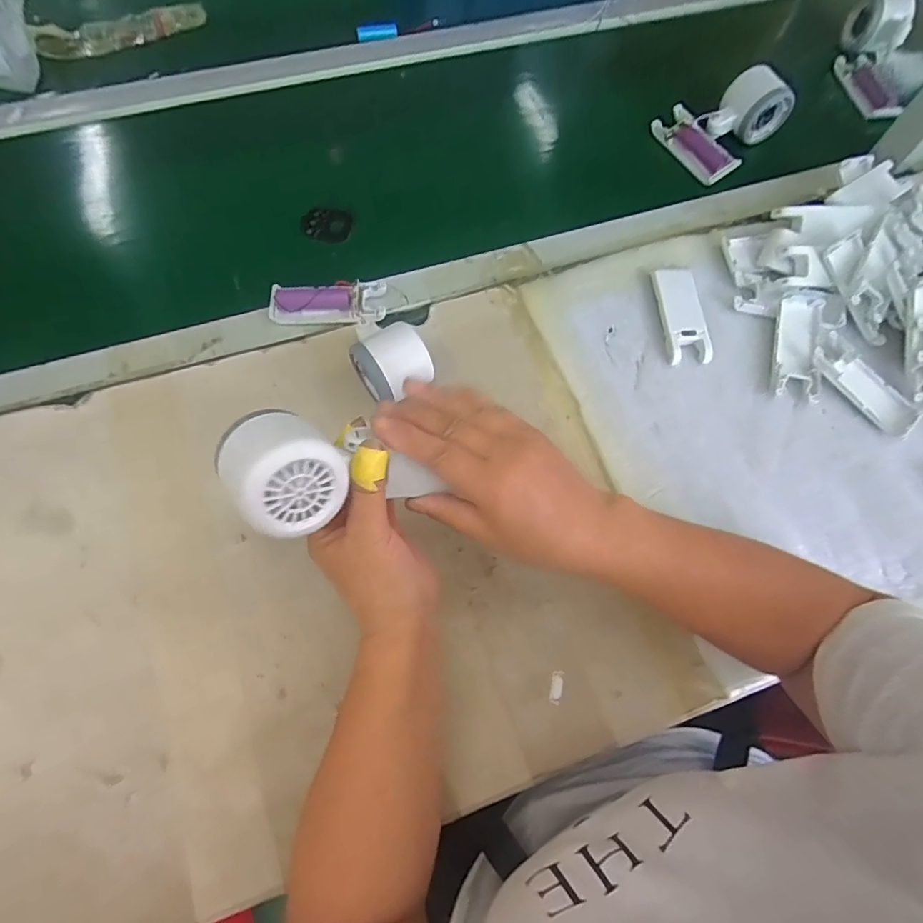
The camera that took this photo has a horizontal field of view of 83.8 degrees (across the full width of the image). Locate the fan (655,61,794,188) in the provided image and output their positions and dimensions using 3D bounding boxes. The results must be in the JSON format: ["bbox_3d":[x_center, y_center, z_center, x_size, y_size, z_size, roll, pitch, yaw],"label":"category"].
[{"bbox_3d":[0.287,-0.381,0.563,0.114,0.052,0.100,-37,75,-15],"label":"fan"}]

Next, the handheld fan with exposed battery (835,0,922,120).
[{"bbox_3d":[0.505,-0.483,0.614,0.060,0.064,0.170,11,69,1],"label":"handheld fan with exposed battery"}]

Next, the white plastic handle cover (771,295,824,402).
[{"bbox_3d":[0.314,-0.108,0.475,0.041,0.015,0.106,15,69,3],"label":"white plastic handle cover"}]

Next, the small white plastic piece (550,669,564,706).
[{"bbox_3d":[0.071,0.167,0.381,0.008,0.004,0.024,12,69,2],"label":"small white plastic piece"}]

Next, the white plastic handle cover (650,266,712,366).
[{"bbox_3d":[0.208,-0.138,0.480,0.039,0.019,0.091,-4,69,-5],"label":"white plastic handle cover"}]

